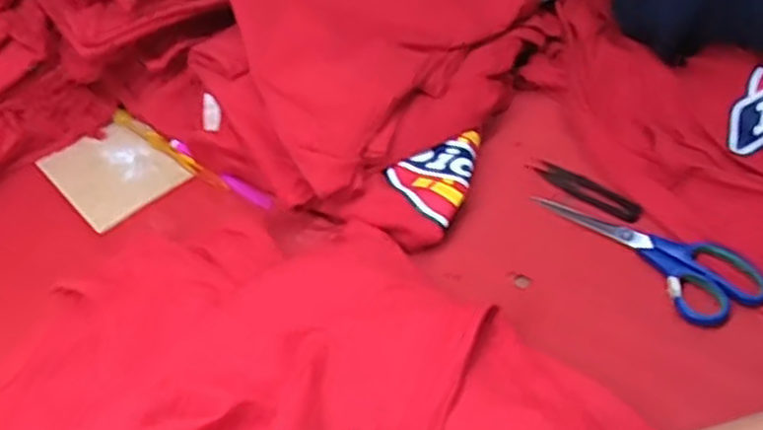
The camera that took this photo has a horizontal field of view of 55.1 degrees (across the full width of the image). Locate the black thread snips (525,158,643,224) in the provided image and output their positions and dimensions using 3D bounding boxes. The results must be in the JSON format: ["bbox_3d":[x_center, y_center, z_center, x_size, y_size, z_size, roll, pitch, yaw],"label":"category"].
[{"bbox_3d":[0.183,-0.024,0.659,0.107,0.006,0.025,33,59,27],"label":"black thread snips"}]

